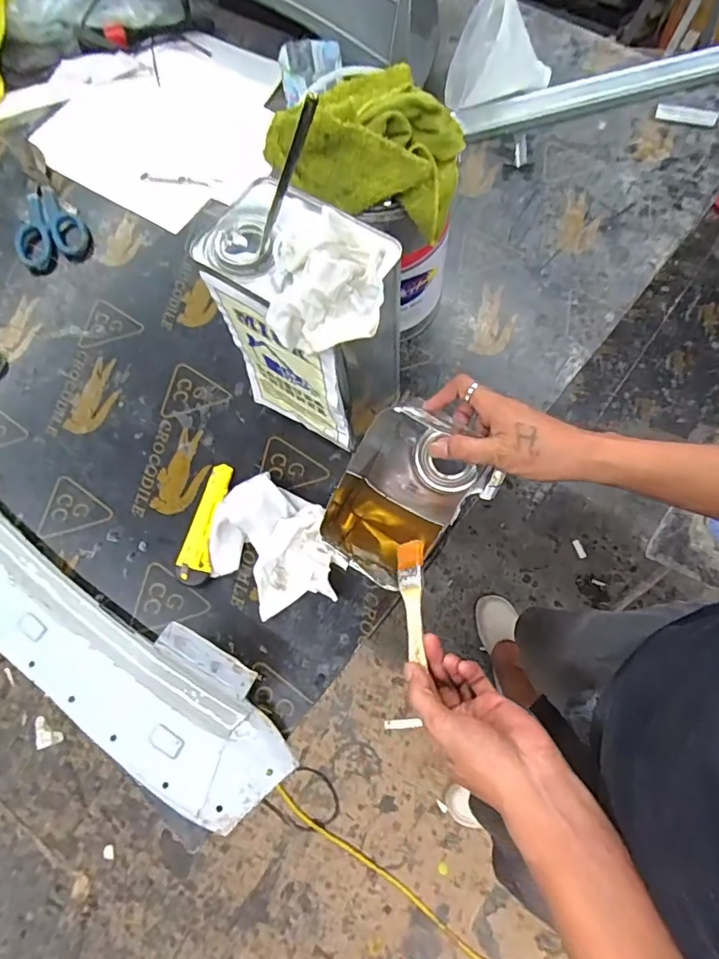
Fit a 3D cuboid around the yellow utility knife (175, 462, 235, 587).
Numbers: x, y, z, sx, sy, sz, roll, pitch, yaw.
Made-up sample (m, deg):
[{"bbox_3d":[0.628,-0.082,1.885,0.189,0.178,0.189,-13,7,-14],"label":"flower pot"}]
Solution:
[{"bbox_3d":[-0.179,0.049,0.587,0.037,0.024,0.142,6,71,6],"label":"yellow utility knife"}]

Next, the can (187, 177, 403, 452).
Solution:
[{"bbox_3d":[-0.046,-0.140,0.526,0.168,0.253,0.117,38,77,15],"label":"can"}]

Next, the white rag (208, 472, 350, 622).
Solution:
[{"bbox_3d":[-0.091,0.076,0.561,0.160,0.042,0.128,38,77,15],"label":"white rag"}]

